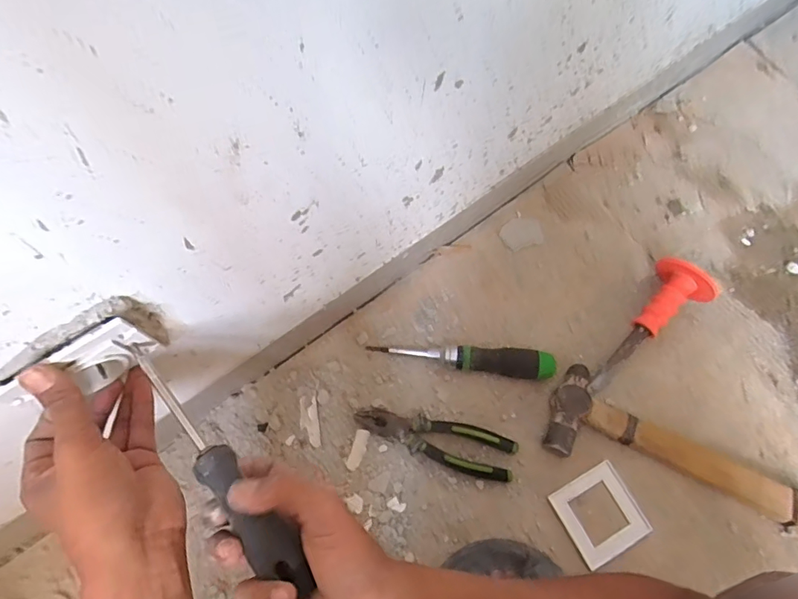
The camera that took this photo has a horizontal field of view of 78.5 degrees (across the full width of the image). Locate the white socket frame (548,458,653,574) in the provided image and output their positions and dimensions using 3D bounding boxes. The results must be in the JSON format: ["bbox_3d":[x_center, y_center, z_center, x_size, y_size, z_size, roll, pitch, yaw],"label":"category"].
[{"bbox_3d":[0.231,0.244,0.558,0.086,0.005,0.088,-26,74,-10],"label":"white socket frame"}]

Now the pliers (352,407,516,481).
[{"bbox_3d":[0.043,0.164,0.578,0.189,0.017,0.051,18,72,5],"label":"pliers"}]

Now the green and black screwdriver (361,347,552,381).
[{"bbox_3d":[0.078,0.075,0.602,0.221,0.029,0.031,5,71,0],"label":"green and black screwdriver"}]

